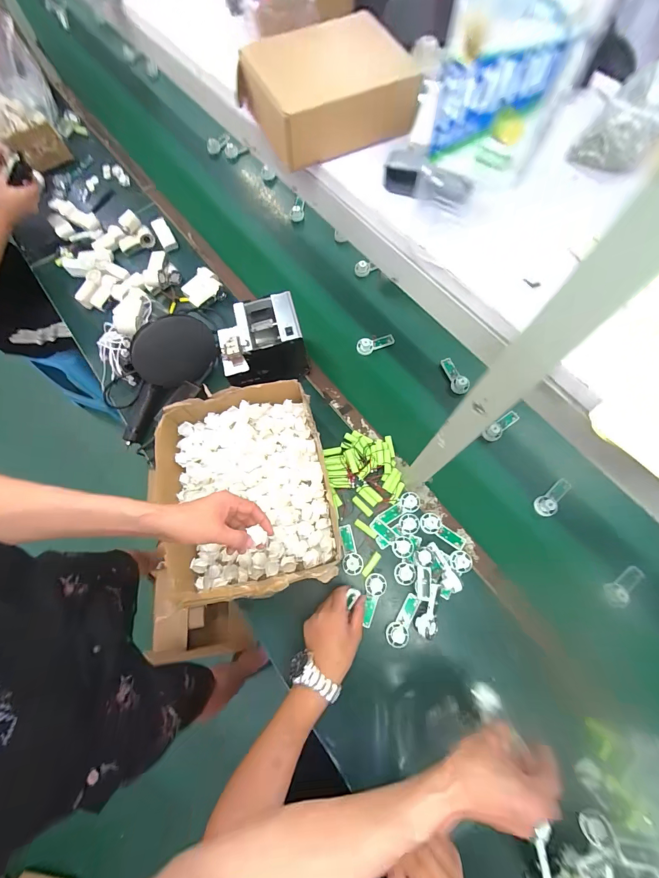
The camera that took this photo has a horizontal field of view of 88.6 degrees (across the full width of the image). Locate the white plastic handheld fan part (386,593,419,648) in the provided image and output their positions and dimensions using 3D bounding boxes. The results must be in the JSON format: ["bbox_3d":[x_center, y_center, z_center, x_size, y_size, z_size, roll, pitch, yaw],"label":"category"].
[{"bbox_3d":[0.135,0.331,0.616,0.038,0.009,0.093,26,73,10],"label":"white plastic handheld fan part"}]

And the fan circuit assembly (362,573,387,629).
[{"bbox_3d":[0.077,0.298,0.627,0.039,0.013,0.091,21,72,9],"label":"fan circuit assembly"}]

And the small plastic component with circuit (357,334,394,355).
[{"bbox_3d":[0.114,-0.237,0.840,0.091,0.017,0.040,-17,105,-5],"label":"small plastic component with circuit"}]

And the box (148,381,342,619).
[{"bbox_3d":[-0.160,0.093,0.645,0.315,0.131,0.371,-12,70,-3],"label":"box"}]

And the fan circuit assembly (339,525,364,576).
[{"bbox_3d":[0.042,0.213,0.652,0.039,0.020,0.092,-6,68,-2],"label":"fan circuit assembly"}]

